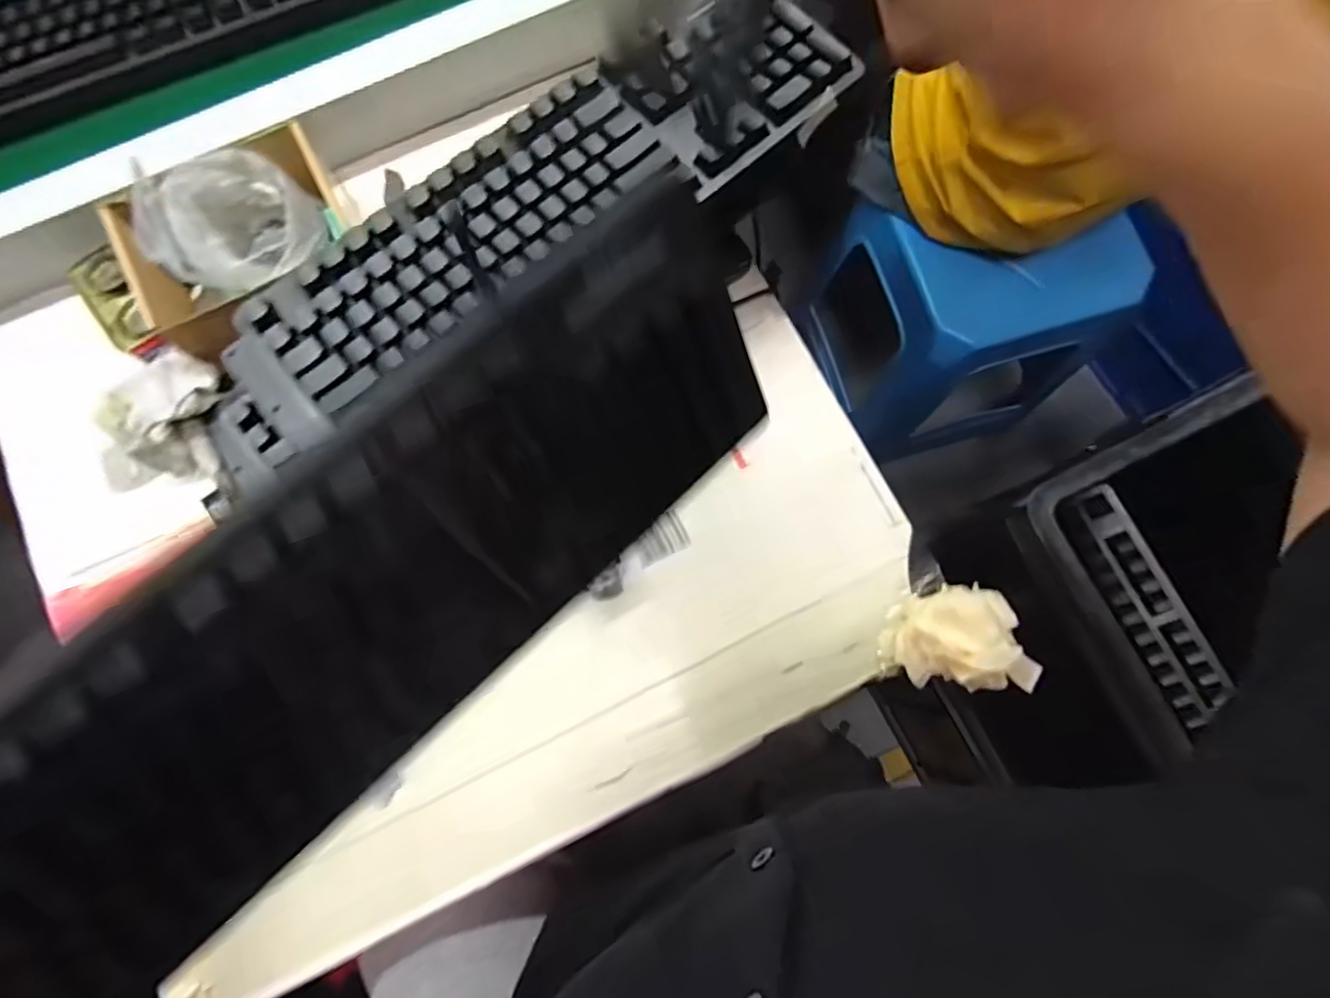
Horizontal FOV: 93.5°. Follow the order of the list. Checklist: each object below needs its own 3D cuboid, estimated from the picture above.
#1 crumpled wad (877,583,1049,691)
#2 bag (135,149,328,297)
[{"bbox_3d":[0.210,0.102,0.455,0.092,0.068,0.073,-3,78,1],"label":"crumpled wad"},{"bbox_3d":[-0.327,-0.212,0.482,0.115,0.074,0.087,-14,78,-1],"label":"bag"}]

